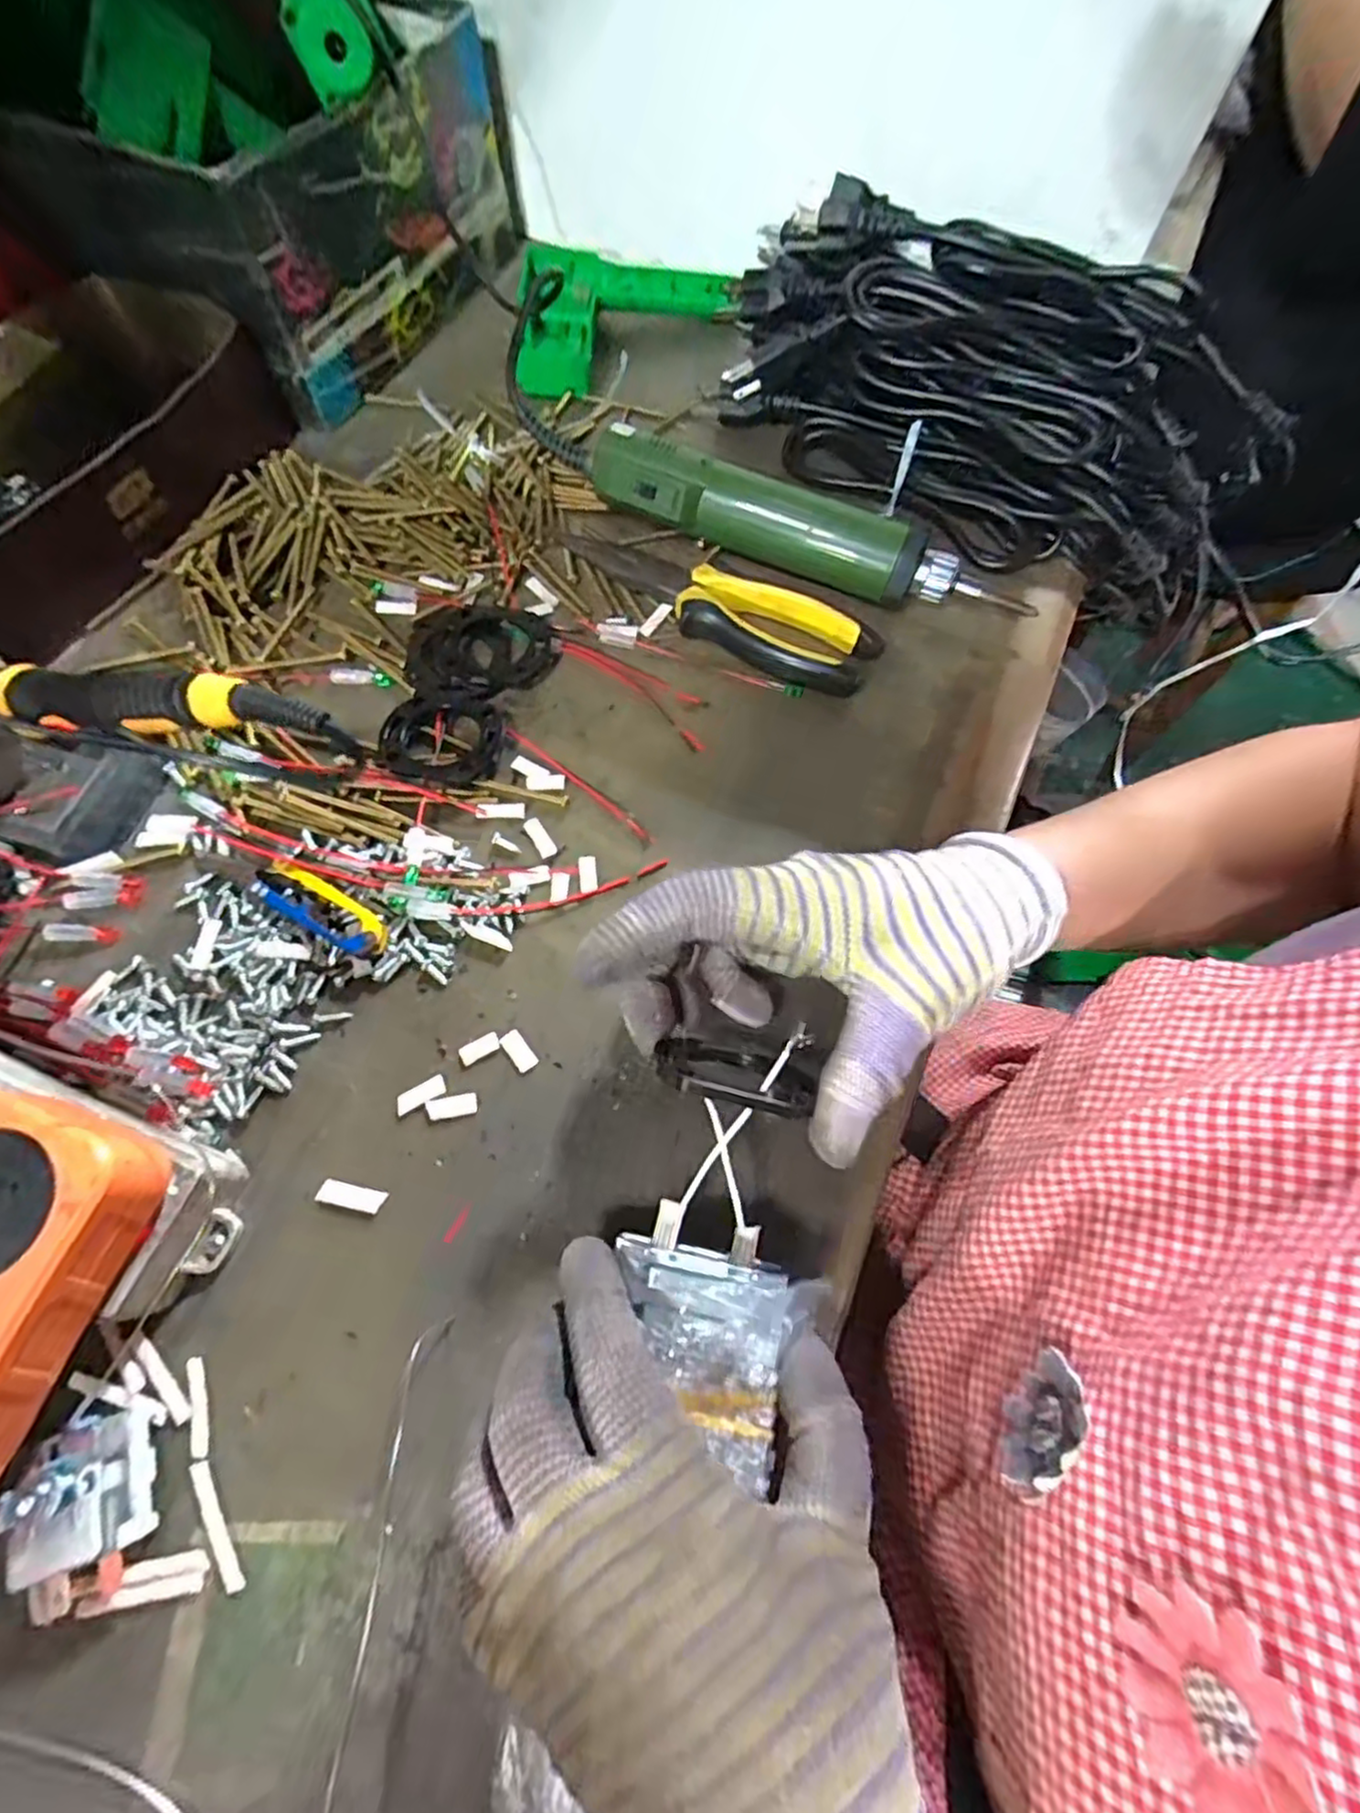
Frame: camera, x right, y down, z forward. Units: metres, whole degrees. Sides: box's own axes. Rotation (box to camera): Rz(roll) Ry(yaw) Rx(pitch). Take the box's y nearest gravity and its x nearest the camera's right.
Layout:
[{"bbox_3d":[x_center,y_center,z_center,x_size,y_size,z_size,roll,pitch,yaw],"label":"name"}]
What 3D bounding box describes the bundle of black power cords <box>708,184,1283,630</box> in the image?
[{"bbox_3d":[0.186,-0.284,0.428,0.332,0.129,0.145,20,66,6],"label":"bundle of black power cords"}]

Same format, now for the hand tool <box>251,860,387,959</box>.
[{"bbox_3d":[-0.154,0.000,0.307,0.066,0.011,0.020,29,67,10],"label":"hand tool"}]

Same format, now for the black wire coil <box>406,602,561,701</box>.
[{"bbox_3d":[-0.104,-0.135,0.374,0.074,0.007,0.062,-8,66,-7],"label":"black wire coil"}]

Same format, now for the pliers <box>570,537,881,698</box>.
[{"bbox_3d":[0.022,-0.166,0.386,0.172,0.021,0.051,28,67,9],"label":"pliers"}]

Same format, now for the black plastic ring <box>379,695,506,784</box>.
[{"bbox_3d":[-0.115,-0.081,0.347,0.055,0.009,0.051,-3,66,-4],"label":"black plastic ring"}]

